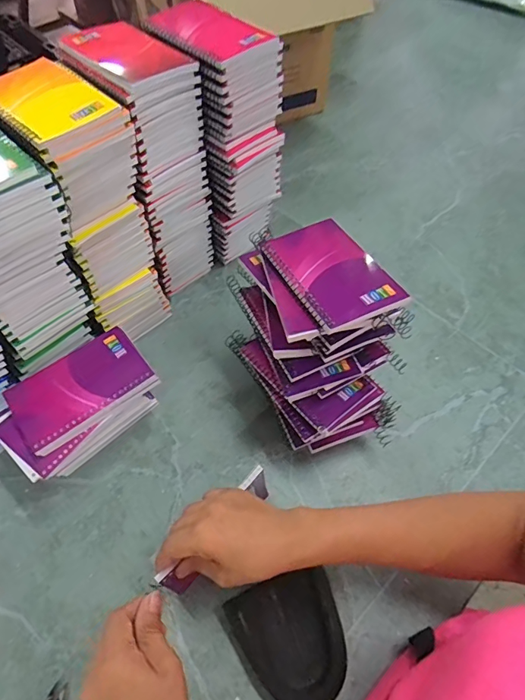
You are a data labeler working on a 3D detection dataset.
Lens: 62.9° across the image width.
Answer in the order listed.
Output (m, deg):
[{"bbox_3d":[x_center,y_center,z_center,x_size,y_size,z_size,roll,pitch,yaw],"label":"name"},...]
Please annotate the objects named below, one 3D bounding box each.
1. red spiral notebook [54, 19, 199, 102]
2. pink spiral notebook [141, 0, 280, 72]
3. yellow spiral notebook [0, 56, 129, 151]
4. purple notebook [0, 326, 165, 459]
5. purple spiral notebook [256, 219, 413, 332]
[{"bbox_3d":[-0.137,-0.295,0.428,0.099,0.010,0.130,-38,66,-22],"label":"red spiral notebook"},{"bbox_3d":[-0.059,-0.337,0.450,0.129,0.015,0.085,40,71,17],"label":"pink spiral notebook"},{"bbox_3d":[-0.191,-0.224,0.383,0.119,0.012,0.089,40,65,21],"label":"yellow spiral notebook"},{"bbox_3d":[-0.180,0.038,0.430,0.129,0.018,0.077,-32,64,-19],"label":"purple notebook"},{"bbox_3d":[0.059,-0.072,0.383,0.078,0.009,0.128,-24,53,-9],"label":"purple spiral notebook"}]

